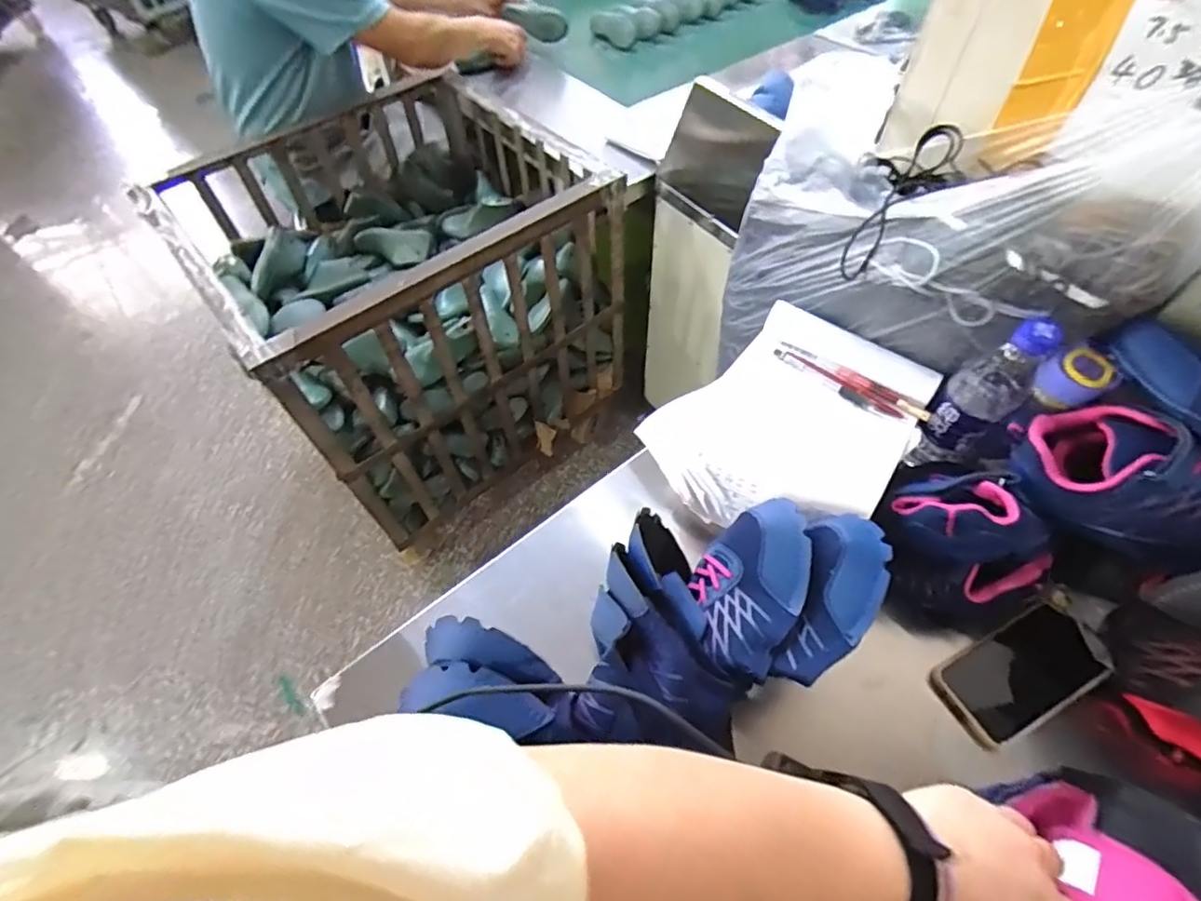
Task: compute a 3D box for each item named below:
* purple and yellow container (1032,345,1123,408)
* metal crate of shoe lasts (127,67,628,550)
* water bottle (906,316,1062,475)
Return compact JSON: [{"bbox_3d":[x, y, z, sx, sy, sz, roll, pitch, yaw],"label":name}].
[{"bbox_3d":[0.439,-0.064,0.527,0.048,0.053,0.044,-18,58,-10],"label":"purple and yellow container"},{"bbox_3d":[-0.375,-0.326,1.253,0.717,0.585,0.618,-36,62,-21],"label":"metal crate of shoe lasts"},{"bbox_3d":[0.381,-0.046,0.580,0.064,0.223,0.063,-35,62,-20],"label":"water bottle"}]

